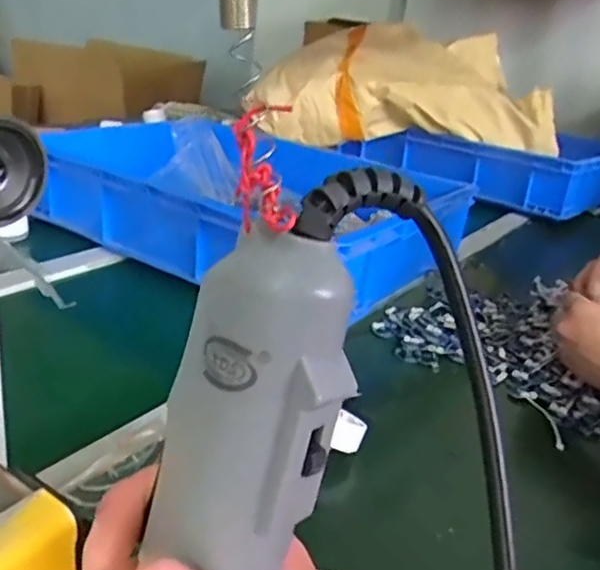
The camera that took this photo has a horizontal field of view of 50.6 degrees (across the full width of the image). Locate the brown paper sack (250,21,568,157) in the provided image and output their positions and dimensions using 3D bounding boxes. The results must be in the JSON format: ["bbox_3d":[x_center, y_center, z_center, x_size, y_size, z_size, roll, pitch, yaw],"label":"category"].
[{"bbox_3d":[0.238,-0.455,1.488,0.674,0.256,0.320,8,24,0],"label":"brown paper sack"}]

